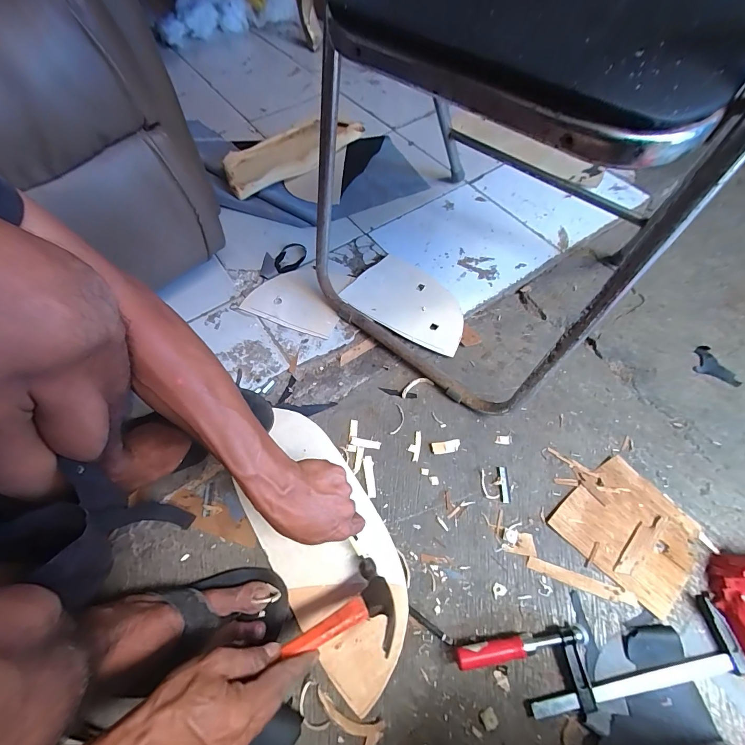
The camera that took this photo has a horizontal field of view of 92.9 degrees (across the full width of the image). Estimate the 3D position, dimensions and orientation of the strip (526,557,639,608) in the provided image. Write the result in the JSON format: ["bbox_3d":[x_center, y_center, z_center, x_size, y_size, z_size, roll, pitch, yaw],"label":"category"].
[{"bbox_3d":[0.270,0.271,0.459,0.131,0.006,0.017,17,63,10],"label":"strip"}]

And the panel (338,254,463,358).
[{"bbox_3d":[0.076,-0.135,0.689,0.237,0.019,0.152,33,67,17],"label":"panel"}]

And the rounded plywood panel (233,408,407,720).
[{"bbox_3d":[-0.076,0.220,0.485,0.169,0.026,0.379,-20,62,-10],"label":"rounded plywood panel"}]

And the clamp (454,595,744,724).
[{"bbox_3d":[0.266,0.337,0.411,0.327,0.026,0.083,-8,62,-4],"label":"clamp"}]

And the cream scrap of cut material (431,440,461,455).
[{"bbox_3d":[0.115,0.117,0.555,0.045,0.004,0.019,-6,61,-3],"label":"cream scrap of cut material"}]

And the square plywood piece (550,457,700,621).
[{"bbox_3d":[0.353,0.215,0.486,0.152,0.008,0.153,-36,67,-17],"label":"square plywood piece"}]

